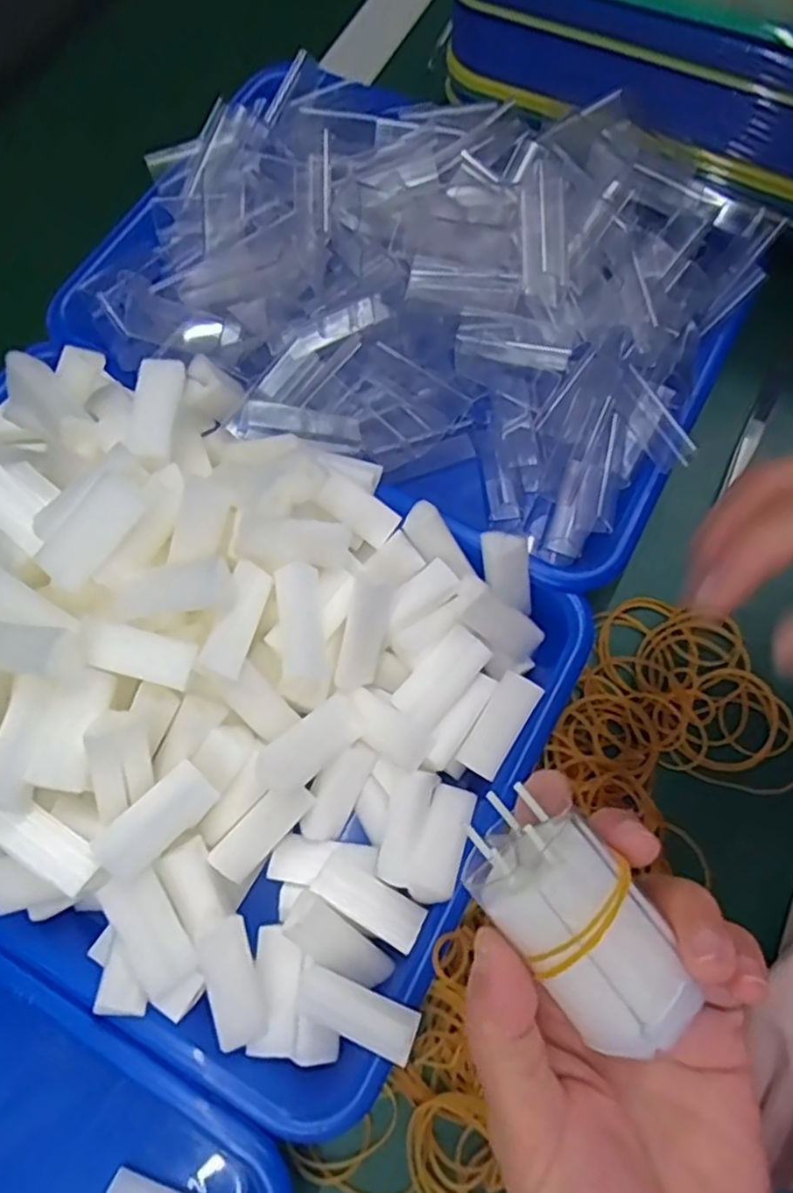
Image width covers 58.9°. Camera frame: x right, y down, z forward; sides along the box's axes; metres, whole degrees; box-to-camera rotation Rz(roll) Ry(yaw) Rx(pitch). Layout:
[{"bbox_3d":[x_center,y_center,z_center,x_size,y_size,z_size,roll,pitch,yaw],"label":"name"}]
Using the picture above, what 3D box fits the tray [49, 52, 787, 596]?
[{"bbox_3d":[0.008,-0.169,0.366,0.324,0.068,0.244,28,74,12],"label":"tray"}]

